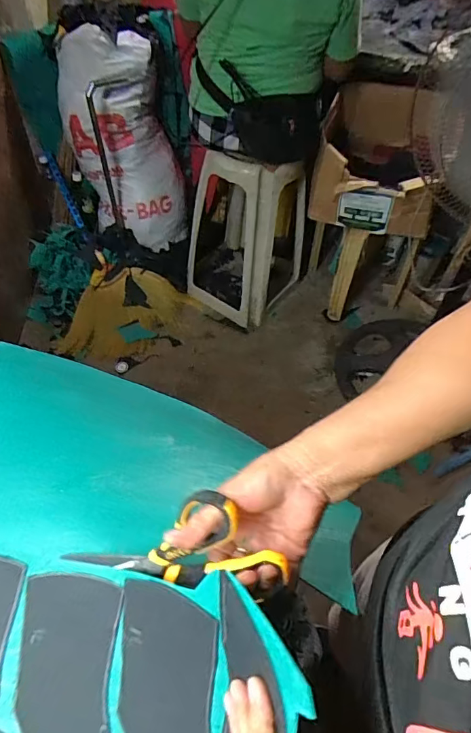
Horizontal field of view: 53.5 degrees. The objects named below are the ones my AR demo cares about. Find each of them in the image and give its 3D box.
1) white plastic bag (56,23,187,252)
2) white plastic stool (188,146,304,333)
[{"bbox_3d":[-0.383,-0.766,1.642,0.325,0.685,0.269,-33,34,-25],"label":"white plastic bag"},{"bbox_3d":[0.026,-0.472,1.562,0.361,0.525,0.289,29,56,18],"label":"white plastic stool"}]

